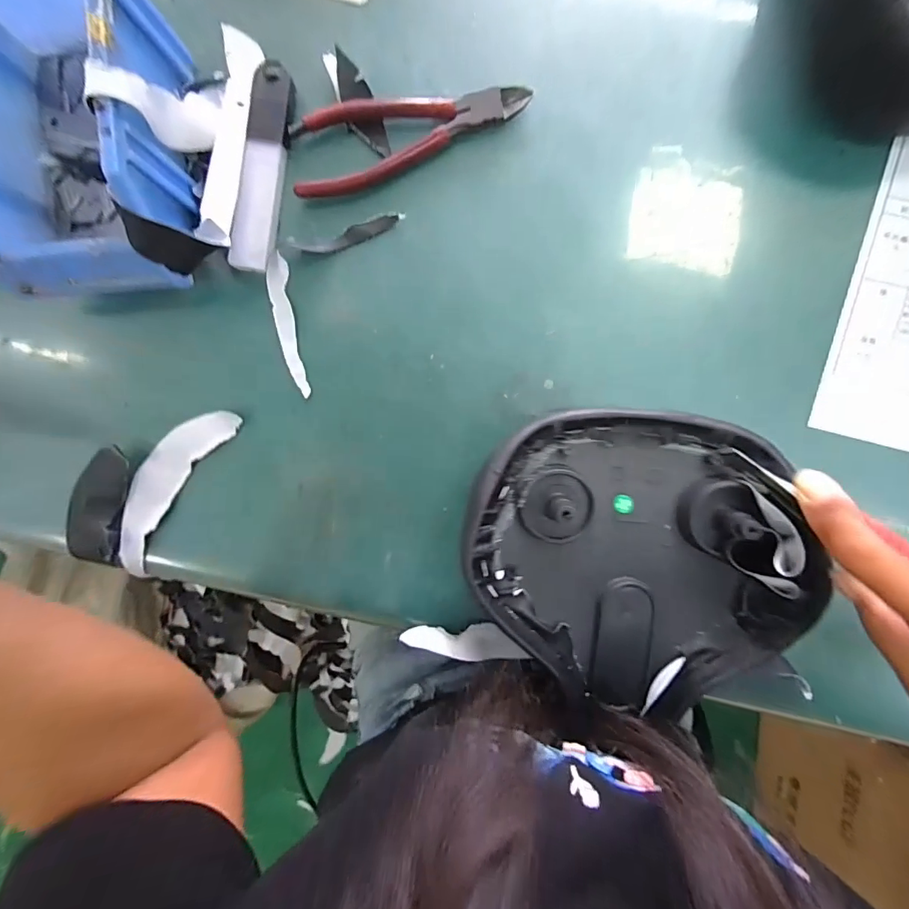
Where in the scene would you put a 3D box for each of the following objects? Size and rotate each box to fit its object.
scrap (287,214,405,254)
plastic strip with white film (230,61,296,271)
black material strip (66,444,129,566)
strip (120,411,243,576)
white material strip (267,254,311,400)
[{"bbox_3d":[-0.070,-0.143,0.296,0.076,0.005,0.014,-12,91,4],"label":"scrap"},{"bbox_3d":[-0.124,-0.185,0.293,0.028,0.010,0.128,8,92,3],"label":"plastic strip with white film"},{"bbox_3d":[-0.245,0.034,0.307,0.042,0.009,0.081,13,99,8],"label":"black material strip"},{"bbox_3d":[-0.197,0.022,0.308,0.041,0.008,0.132,32,93,2],"label":"strip"},{"bbox_3d":[-0.112,-0.085,0.298,0.014,0.009,0.092,-10,91,4],"label":"white material strip"}]

